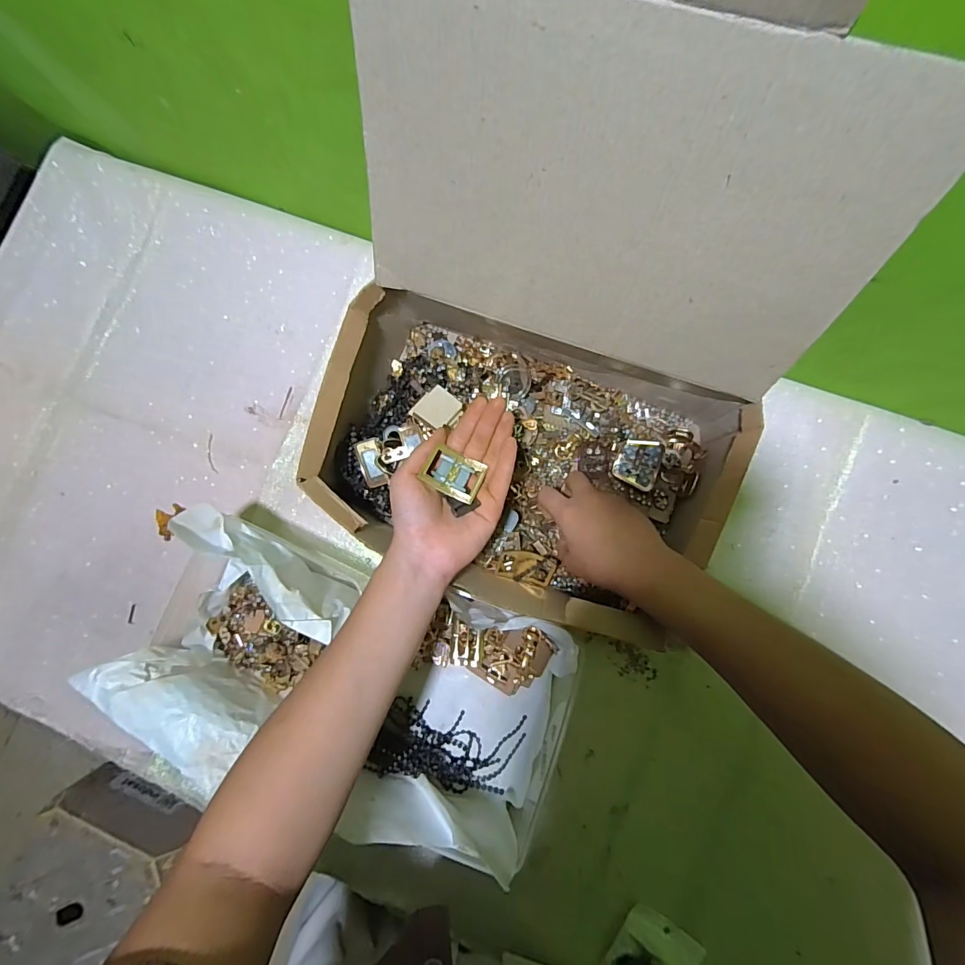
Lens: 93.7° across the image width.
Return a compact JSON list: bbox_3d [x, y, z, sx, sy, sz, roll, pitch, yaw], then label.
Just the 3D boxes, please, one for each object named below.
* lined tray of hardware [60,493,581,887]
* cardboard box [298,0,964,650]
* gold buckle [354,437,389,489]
[{"bbox_3d":[-0.119,0.172,0.406,0.386,0.100,0.203,17,87,7],"label":"lined tray of hardware"},{"bbox_3d":[0.032,-0.067,0.321,0.329,0.274,0.302,22,88,7],"label":"cardboard box"},{"bbox_3d":[-0.101,-0.018,0.414,0.021,0.007,0.044,-15,93,-19],"label":"gold buckle"}]

